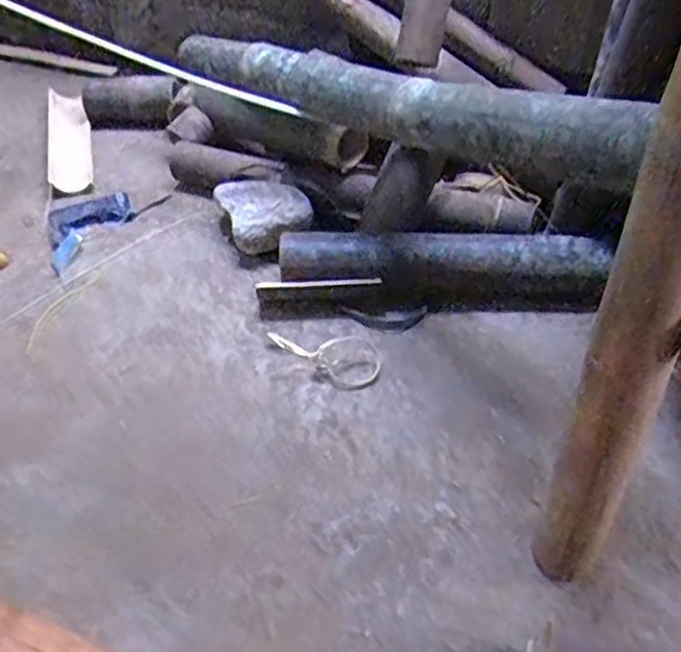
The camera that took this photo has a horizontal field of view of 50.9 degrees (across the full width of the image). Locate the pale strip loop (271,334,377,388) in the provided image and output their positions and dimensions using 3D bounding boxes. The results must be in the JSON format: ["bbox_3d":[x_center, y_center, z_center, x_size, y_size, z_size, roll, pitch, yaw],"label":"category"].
[{"bbox_3d":[-0.014,0.023,0.857,0.143,0.022,0.064,31,54,26],"label":"pale strip loop"}]

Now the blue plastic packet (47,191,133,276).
[{"bbox_3d":[-0.356,-0.140,1.026,0.118,0.012,0.132,-14,48,-12],"label":"blue plastic packet"}]

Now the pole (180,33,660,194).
[{"bbox_3d":[0.010,-0.277,0.849,0.071,0.094,0.853,-26,35,-22],"label":"pole"}]

